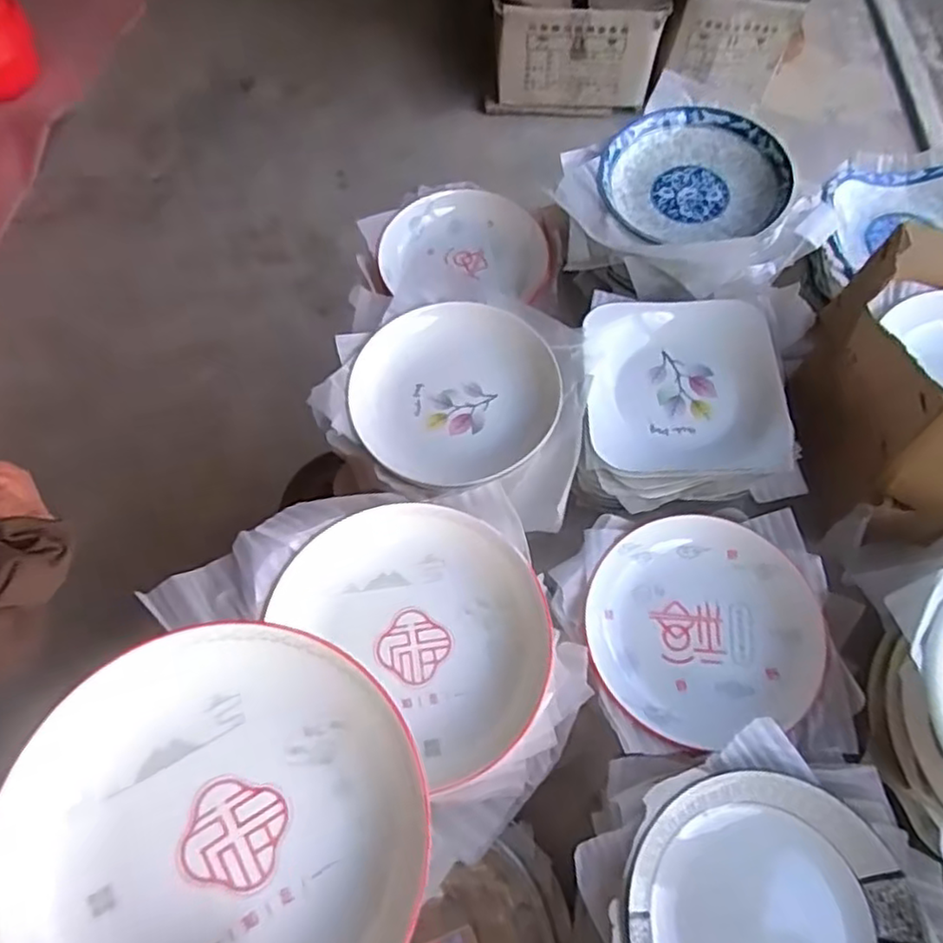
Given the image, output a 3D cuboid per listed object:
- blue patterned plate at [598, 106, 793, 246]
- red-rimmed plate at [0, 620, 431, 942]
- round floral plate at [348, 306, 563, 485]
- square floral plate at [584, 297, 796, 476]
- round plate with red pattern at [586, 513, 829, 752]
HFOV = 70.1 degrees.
[{"bbox_3d":[0.245,-0.323,0.750,0.197,0.051,0.183,-1,63,2],"label":"blue patterned plate"},{"bbox_3d":[-0.125,0.183,0.334,0.204,0.042,0.204,2,67,-4],"label":"red-rimmed plate"},{"bbox_3d":[-0.014,-0.073,0.642,0.193,0.038,0.184,-1,63,2],"label":"round floral plate"},{"bbox_3d":[0.198,-0.084,0.638,0.176,0.041,0.182,-1,63,2],"label":"square floral plate"},{"bbox_3d":[0.200,0.135,0.589,0.189,0.036,0.184,-1,63,2],"label":"round plate with red pattern"}]

